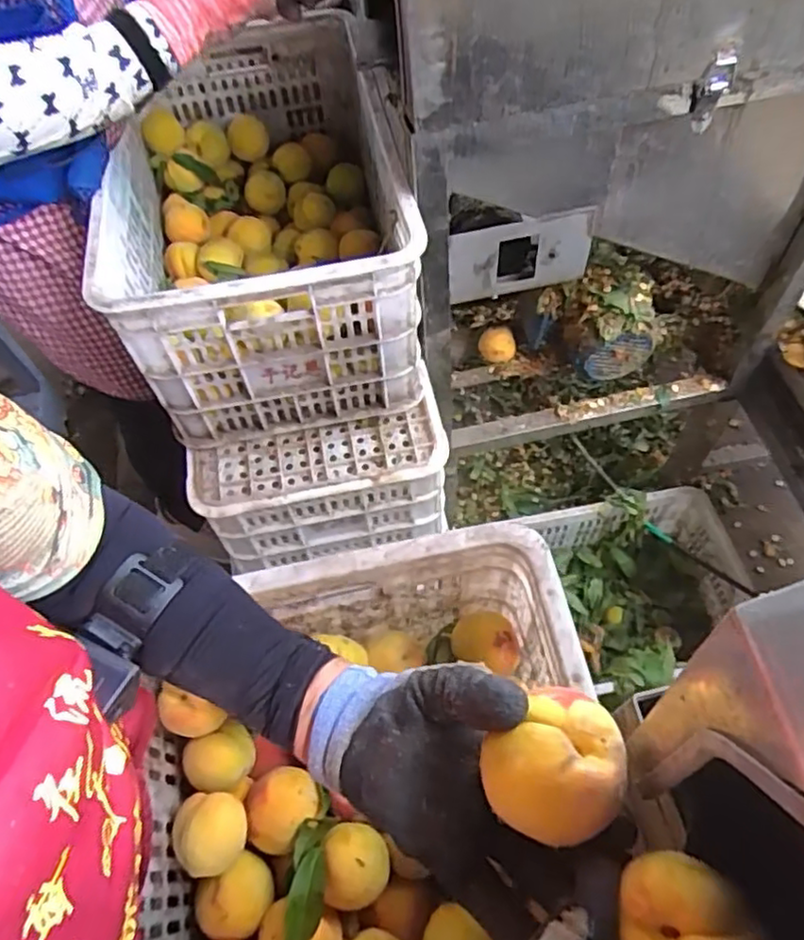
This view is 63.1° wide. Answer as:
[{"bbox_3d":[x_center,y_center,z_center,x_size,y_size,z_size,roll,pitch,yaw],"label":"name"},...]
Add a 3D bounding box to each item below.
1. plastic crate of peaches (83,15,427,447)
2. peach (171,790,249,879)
[{"bbox_3d":[-0.190,-0.338,0.918,0.342,0.283,0.519,-12,58,-4],"label":"plastic crate of peaches"},{"bbox_3d":[-0.157,0.298,0.536,0.055,0.048,0.058,-2,58,3],"label":"peach"}]

